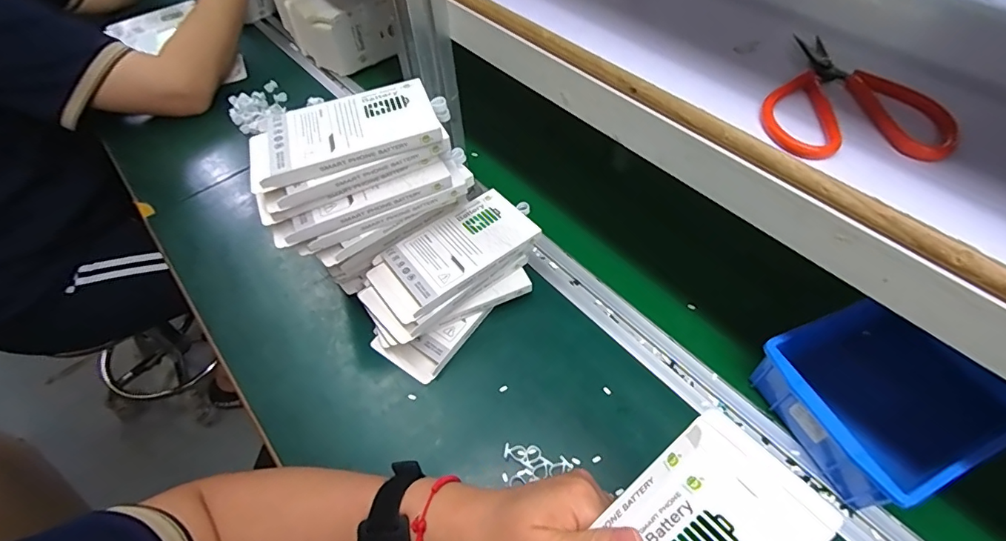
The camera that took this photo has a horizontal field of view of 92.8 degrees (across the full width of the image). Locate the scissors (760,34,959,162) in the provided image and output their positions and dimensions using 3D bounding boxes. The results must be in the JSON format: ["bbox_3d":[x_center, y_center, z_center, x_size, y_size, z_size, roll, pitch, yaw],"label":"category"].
[{"bbox_3d":[0.207,-0.111,0.296,0.093,0.009,0.114,3,53,5],"label":"scissors"}]

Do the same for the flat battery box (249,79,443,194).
[{"bbox_3d":[-0.131,-0.113,0.391,0.147,0.013,0.074,-18,54,-10],"label":"flat battery box"}]

